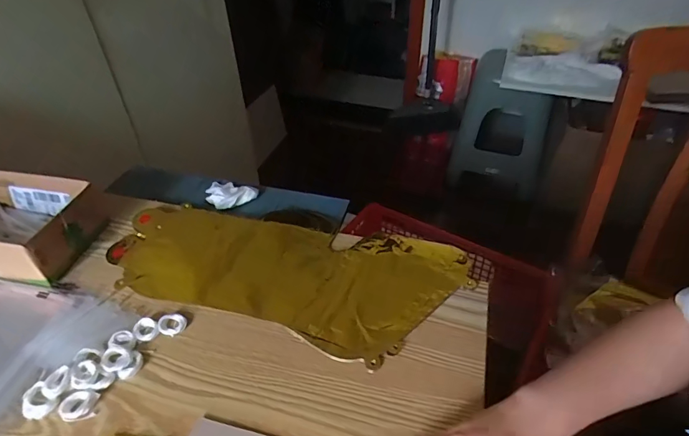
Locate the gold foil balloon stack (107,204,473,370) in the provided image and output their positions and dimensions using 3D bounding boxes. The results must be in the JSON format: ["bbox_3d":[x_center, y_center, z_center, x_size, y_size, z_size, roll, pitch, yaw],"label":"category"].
[{"bbox_3d":[-0.080,0.057,0.524,0.434,0.016,0.185,10,43,14],"label":"gold foil balloon stack"}]

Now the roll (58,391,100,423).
[{"bbox_3d":[-0.252,0.178,0.400,0.034,0.007,0.026,-4,41,-2],"label":"roll"}]

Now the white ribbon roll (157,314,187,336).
[{"bbox_3d":[-0.190,0.117,0.467,0.028,0.010,0.024,-27,47,-26],"label":"white ribbon roll"}]

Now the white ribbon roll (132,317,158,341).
[{"bbox_3d":[-0.217,0.121,0.461,0.024,0.007,0.027,-29,48,-27],"label":"white ribbon roll"}]

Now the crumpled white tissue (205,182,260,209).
[{"bbox_3d":[-0.184,-0.038,0.659,0.083,0.021,0.058,17,45,21],"label":"crumpled white tissue"}]

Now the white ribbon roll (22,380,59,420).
[{"bbox_3d":[-0.293,0.175,0.404,0.036,0.011,0.027,23,47,26],"label":"white ribbon roll"}]

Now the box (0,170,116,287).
[{"bbox_3d":[-0.445,0.001,0.574,0.207,0.066,0.150,8,42,11],"label":"box"}]

